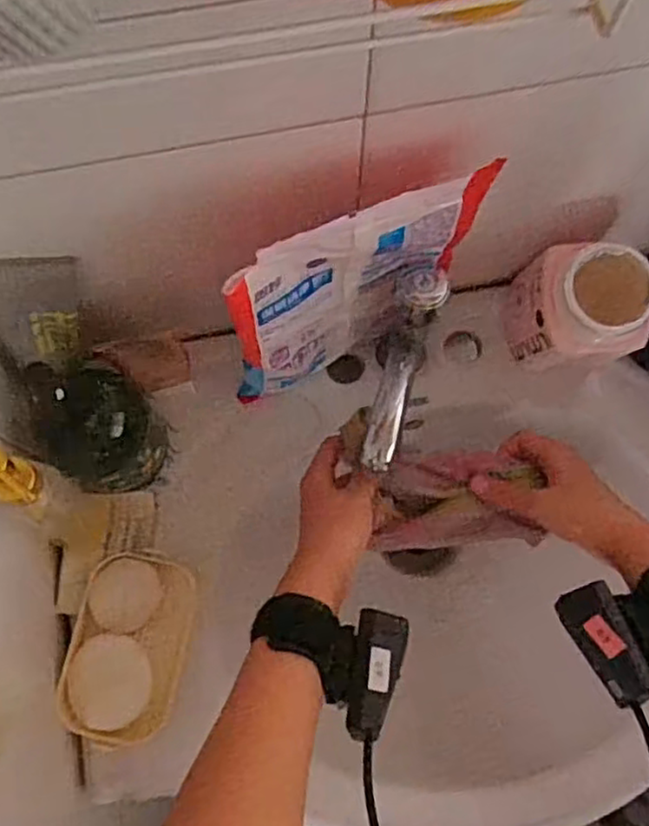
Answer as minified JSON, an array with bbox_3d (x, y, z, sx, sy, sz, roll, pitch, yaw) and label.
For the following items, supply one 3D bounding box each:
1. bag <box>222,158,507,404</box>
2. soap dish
[{"bbox_3d":[0.018,-0.076,0.494,0.170,0.227,0.021,-25,75,-8],"label":"bag"},{"bbox_3d":[-0.150,0.179,0.526,0.081,0.030,0.134,10,73,2],"label":"soap dish"}]

